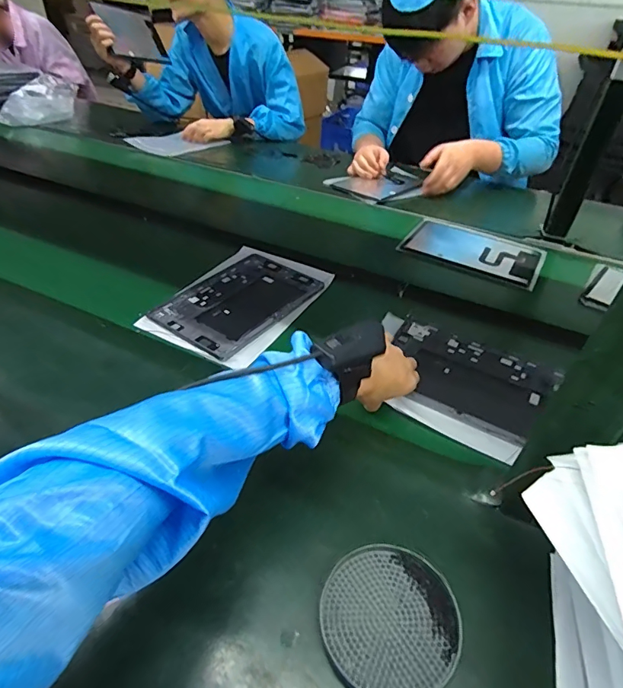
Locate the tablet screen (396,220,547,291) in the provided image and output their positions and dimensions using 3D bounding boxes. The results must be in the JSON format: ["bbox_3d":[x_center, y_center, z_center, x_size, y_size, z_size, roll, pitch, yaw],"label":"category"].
[{"bbox_3d":[0.328,-0.189,0.899,0.263,0.014,0.180,25,46,23],"label":"tablet screen"}]

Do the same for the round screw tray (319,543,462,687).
[{"bbox_3d":[0.066,0.230,0.372,0.111,0.012,0.113,1,41,-1],"label":"round screw tray"}]

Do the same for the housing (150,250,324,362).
[{"bbox_3d":[-0.117,-0.075,0.727,0.175,0.008,0.254,26,46,24],"label":"housing"}]

